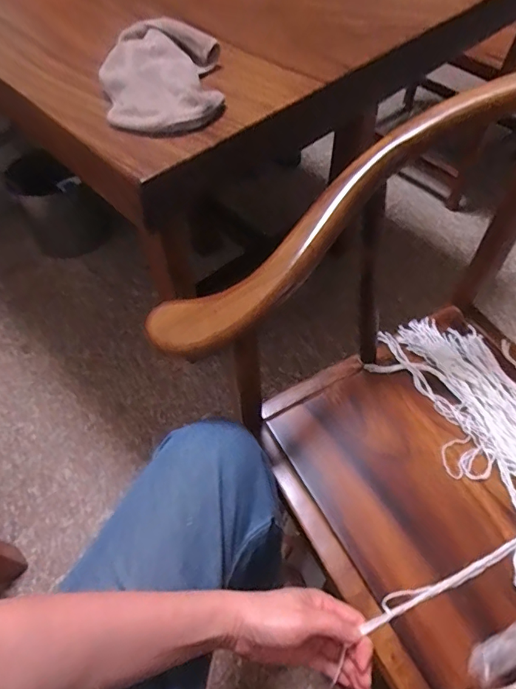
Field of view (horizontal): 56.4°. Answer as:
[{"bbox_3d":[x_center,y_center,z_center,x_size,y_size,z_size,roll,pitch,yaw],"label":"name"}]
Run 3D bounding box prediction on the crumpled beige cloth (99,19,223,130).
[{"bbox_3d":[-0.100,-0.275,0.493,0.121,0.036,0.148,-6,52,-1],"label":"crumpled beige cloth"}]

